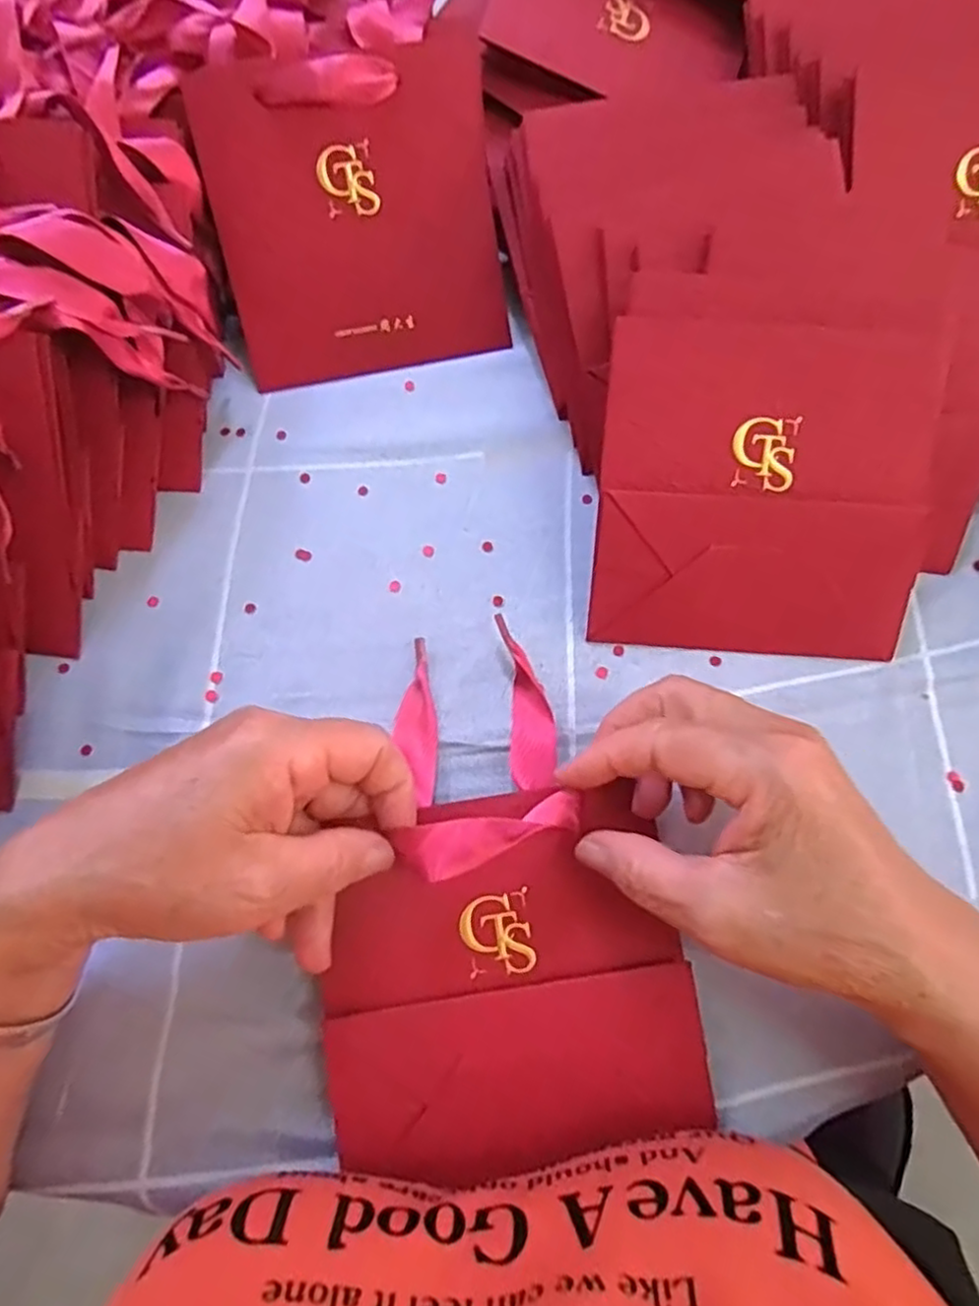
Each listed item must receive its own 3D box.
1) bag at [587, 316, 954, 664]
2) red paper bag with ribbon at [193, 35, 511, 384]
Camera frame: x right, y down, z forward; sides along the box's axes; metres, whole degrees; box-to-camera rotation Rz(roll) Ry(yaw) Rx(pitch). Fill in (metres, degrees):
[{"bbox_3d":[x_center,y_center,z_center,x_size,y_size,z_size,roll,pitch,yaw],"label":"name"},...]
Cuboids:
[{"bbox_3d":[0.119,-0.069,0.296,0.136,0.013,0.138,4,99,0],"label":"bag"},{"bbox_3d":[-0.066,-0.218,0.345,0.137,0.018,0.140,-11,110,-3],"label":"red paper bag with ribbon"}]

